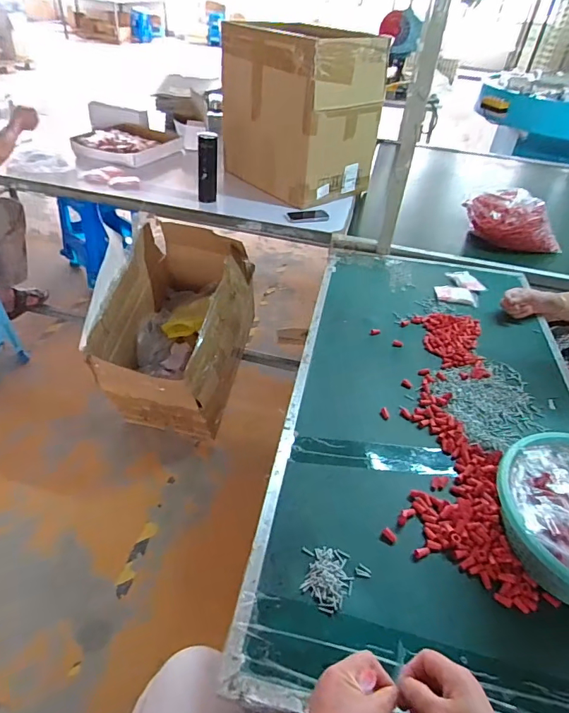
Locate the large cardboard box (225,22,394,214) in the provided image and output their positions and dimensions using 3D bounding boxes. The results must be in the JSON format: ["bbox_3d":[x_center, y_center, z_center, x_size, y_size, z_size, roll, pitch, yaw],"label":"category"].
[{"bbox_3d":[0.068,-0.915,1.665,0.382,0.533,0.500,-25,50,-32],"label":"large cardboard box"}]

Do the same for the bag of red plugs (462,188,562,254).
[{"bbox_3d":[0.739,-0.434,1.430,0.324,0.159,0.120,25,43,20],"label":"bag of red plugs"}]

